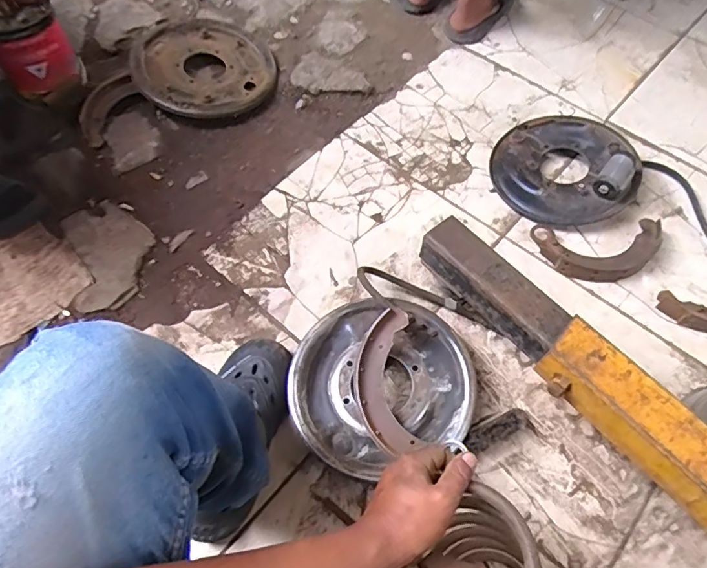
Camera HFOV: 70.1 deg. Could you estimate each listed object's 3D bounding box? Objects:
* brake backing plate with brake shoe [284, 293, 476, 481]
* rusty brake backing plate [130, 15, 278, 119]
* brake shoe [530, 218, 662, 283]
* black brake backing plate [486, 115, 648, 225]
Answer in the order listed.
[{"bbox_3d":[0.038,0.135,0.752,0.262,0.122,0.239,-1,61,1],"label":"brake backing plate with brake shoe"},{"bbox_3d":[-0.331,-0.494,1.137,0.303,0.053,0.304,7,66,-15],"label":"rusty brake backing plate"},{"bbox_3d":[0.444,-0.061,0.907,0.223,0.032,0.119,-2,61,1],"label":"brake shoe"},{"bbox_3d":[0.408,-0.233,0.985,0.242,0.082,0.268,-27,64,-13],"label":"black brake backing plate"}]

